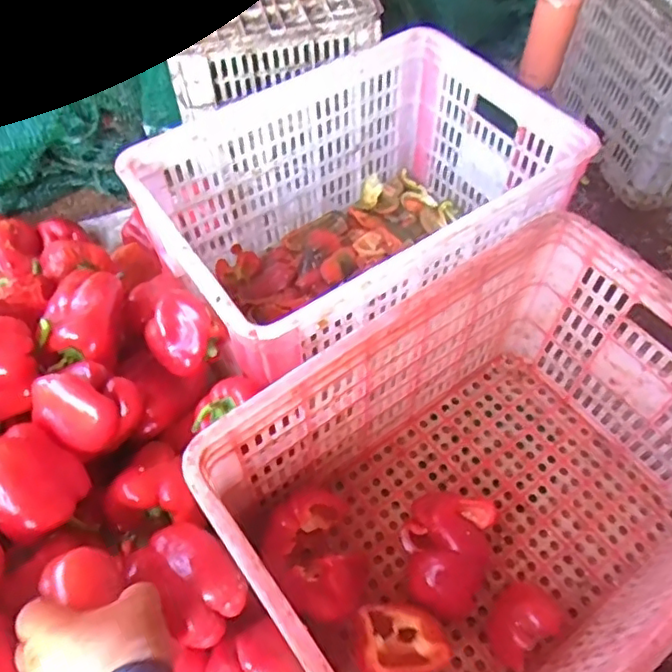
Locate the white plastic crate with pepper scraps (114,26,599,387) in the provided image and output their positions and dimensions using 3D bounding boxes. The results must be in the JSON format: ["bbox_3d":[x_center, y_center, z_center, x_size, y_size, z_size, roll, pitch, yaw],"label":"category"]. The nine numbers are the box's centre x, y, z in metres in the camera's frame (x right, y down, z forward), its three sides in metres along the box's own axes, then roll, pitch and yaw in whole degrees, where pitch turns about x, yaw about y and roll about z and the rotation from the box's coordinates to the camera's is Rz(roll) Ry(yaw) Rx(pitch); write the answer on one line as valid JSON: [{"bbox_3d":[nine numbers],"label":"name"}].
[{"bbox_3d":[0.025,-0.157,0.848,0.498,0.274,0.354,-31,62,-18],"label":"white plastic crate with pepper scraps"}]

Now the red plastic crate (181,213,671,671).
[{"bbox_3d":[0.165,0.172,0.648,0.497,0.302,0.347,-32,62,-19],"label":"red plastic crate"}]

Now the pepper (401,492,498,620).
[{"bbox_3d":[0.131,0.252,0.711,0.103,0.068,0.140,21,60,14],"label":"pepper"}]

